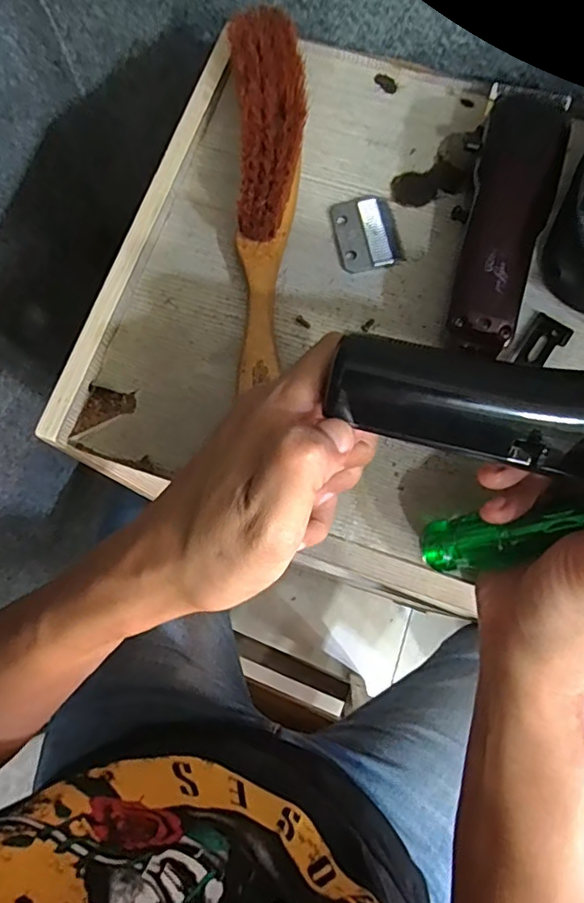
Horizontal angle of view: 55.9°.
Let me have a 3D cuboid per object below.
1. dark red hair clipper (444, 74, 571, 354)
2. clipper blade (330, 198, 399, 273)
[{"bbox_3d":[0.115,-0.126,0.307,0.042,0.042,0.157,15,77,5],"label":"dark red hair clipper"},{"bbox_3d":[0.043,-0.131,0.330,0.035,0.005,0.045,-10,76,-1],"label":"clipper blade"}]

